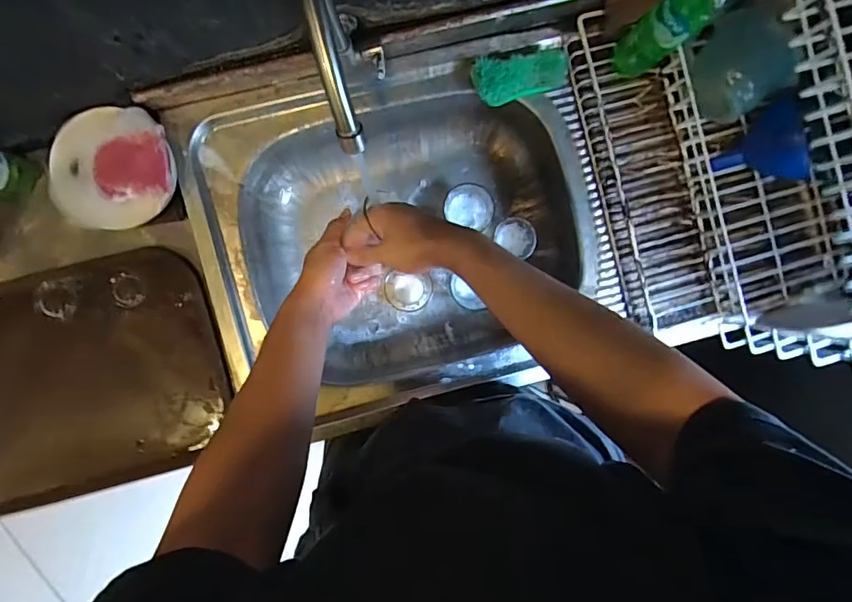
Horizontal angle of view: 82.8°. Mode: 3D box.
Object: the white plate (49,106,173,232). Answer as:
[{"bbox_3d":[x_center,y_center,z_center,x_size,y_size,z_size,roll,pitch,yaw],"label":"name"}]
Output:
[{"bbox_3d":[-0.397,-0.163,0.603,0.137,0.025,0.142,-2,105,-7],"label":"white plate"}]

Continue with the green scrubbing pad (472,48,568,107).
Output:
[{"bbox_3d":[0.132,-0.301,0.648,0.135,0.023,0.056,-10,93,-3],"label":"green scrubbing pad"}]

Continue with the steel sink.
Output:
[{"bbox_3d":[-0.017,-0.088,0.734,0.530,0.143,0.433,-15,93,-3],"label":"steel sink"}]

